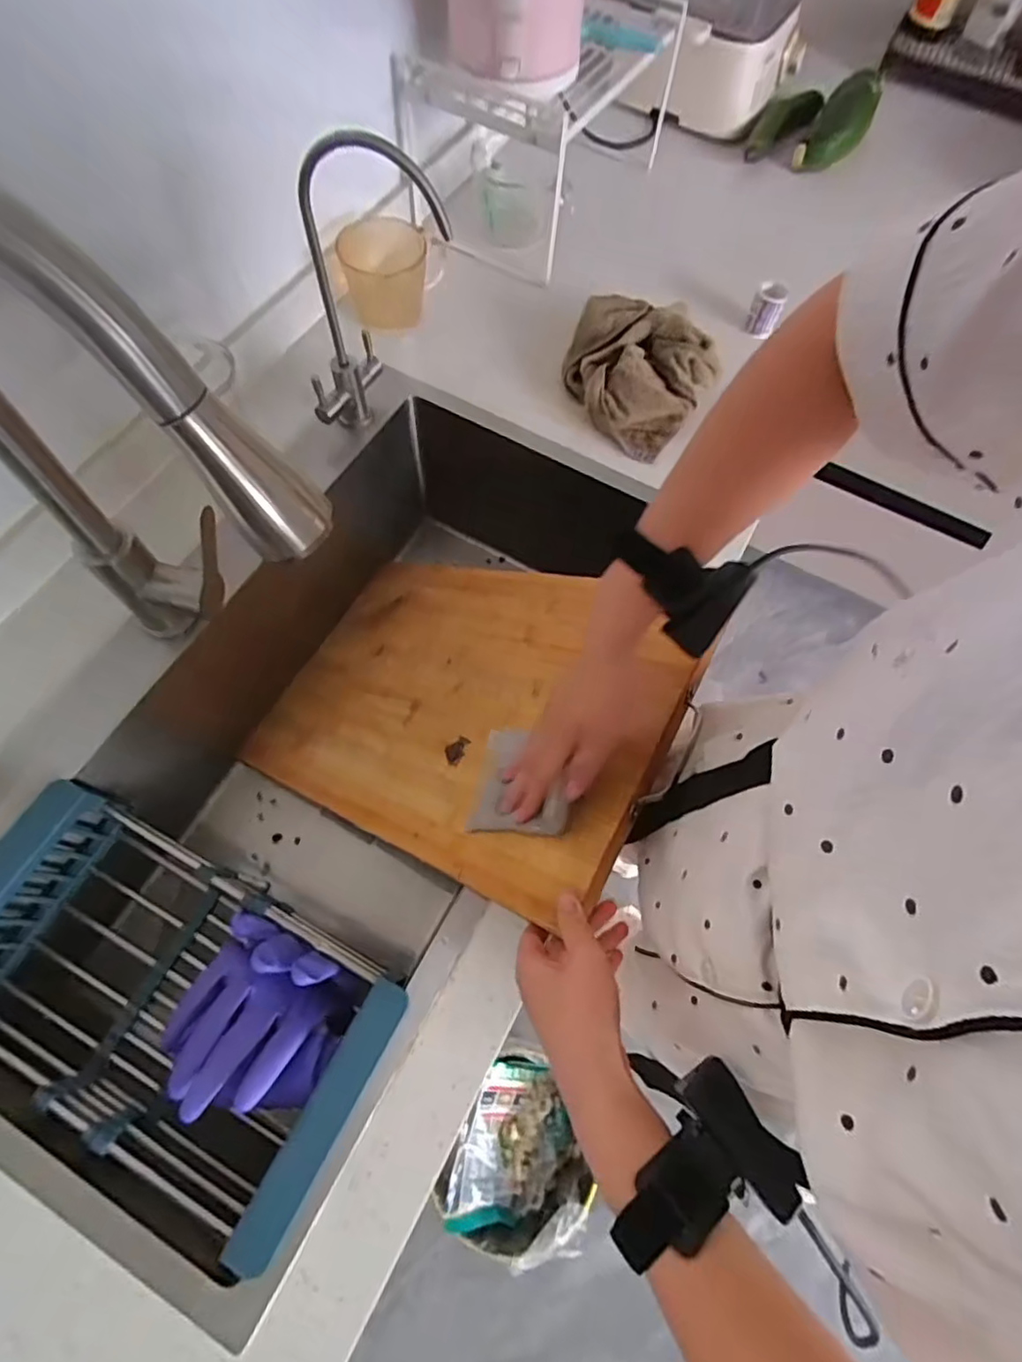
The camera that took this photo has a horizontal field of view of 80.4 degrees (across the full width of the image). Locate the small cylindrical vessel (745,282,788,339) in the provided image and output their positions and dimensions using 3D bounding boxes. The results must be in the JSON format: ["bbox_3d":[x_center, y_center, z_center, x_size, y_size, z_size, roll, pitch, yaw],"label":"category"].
[{"bbox_3d":[0.306,-0.445,0.726,0.036,0.048,0.033,1,67,-3],"label":"small cylindrical vessel"}]

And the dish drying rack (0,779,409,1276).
[{"bbox_3d":[-0.282,0.251,0.494,0.341,0.083,0.187,28,69,9],"label":"dish drying rack"}]

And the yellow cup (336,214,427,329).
[{"bbox_3d":[-0.145,-0.474,0.706,0.088,0.087,0.082,3,67,-2],"label":"yellow cup"}]

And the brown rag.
[{"bbox_3d":[0.139,-0.355,0.679,0.160,0.074,0.156,36,70,11],"label":"brown rag"}]

